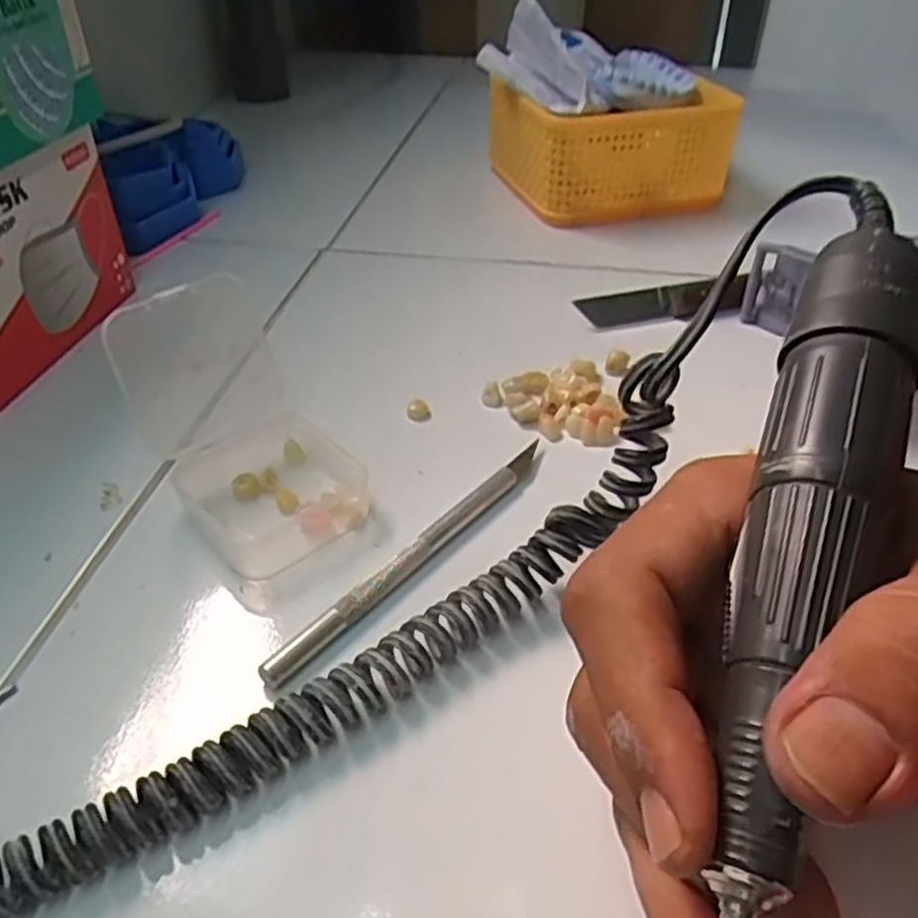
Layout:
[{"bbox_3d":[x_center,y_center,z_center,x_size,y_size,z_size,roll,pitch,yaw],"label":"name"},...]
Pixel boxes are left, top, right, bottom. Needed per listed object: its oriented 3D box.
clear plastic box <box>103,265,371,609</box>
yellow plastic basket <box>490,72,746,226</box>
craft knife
[{"bbox_3d":[-0.071,-0.014,0.270,0.066,0.067,0.082,-27,46,-29],"label":"clear plastic box"},{"bbox_3d":[0.100,-0.207,0.511,0.132,0.063,0.089,-12,40,-14],"label":"yellow plastic basket"},{"bbox_3d":[-0.012,0.029,0.262,0.010,0.009,0.134,27,46,29],"label":"craft knife"}]

